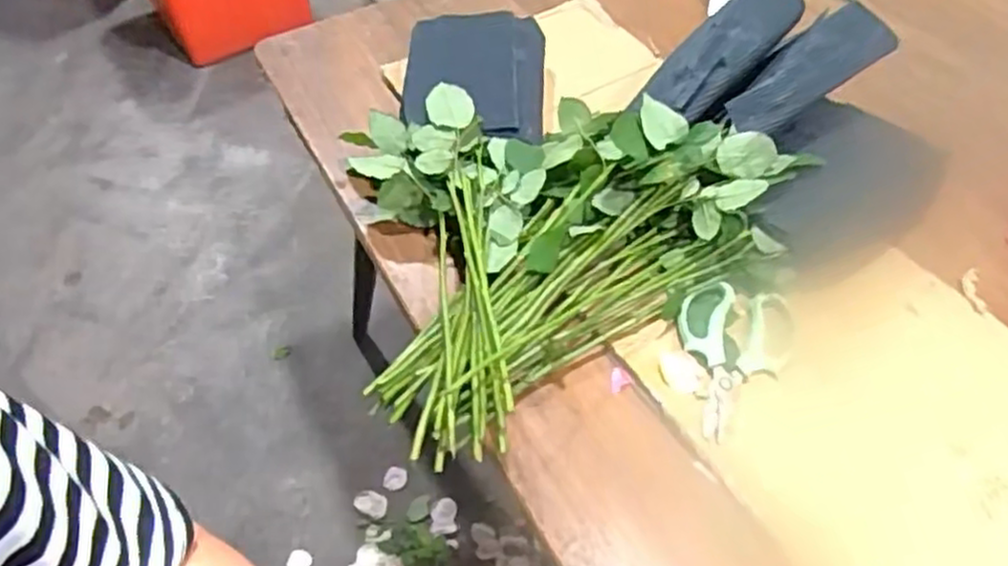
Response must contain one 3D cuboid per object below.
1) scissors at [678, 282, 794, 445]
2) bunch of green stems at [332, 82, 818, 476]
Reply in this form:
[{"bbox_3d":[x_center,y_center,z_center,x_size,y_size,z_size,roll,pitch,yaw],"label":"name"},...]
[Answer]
[{"bbox_3d":[0.188,0.058,0.641,0.092,0.018,0.159,24,51,19],"label":"scissors"},{"bbox_3d":[0.022,-0.076,0.700,0.410,0.115,0.363,-29,54,-26],"label":"bunch of green stems"}]

